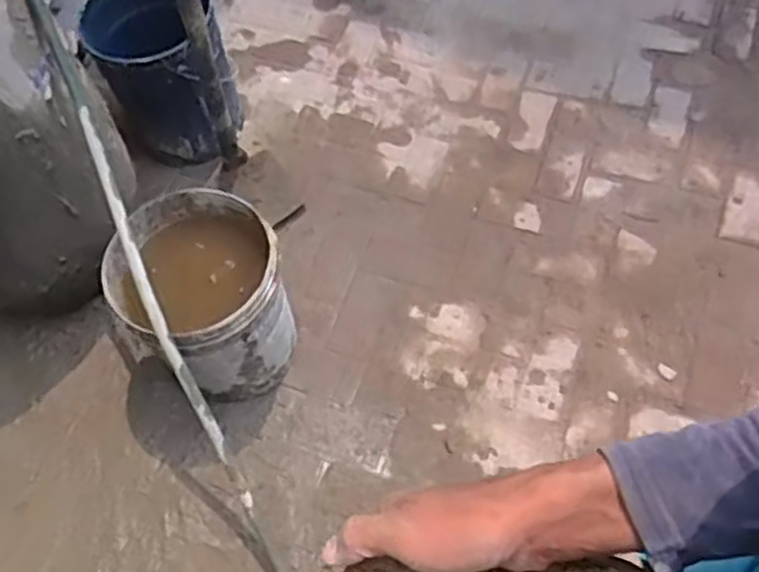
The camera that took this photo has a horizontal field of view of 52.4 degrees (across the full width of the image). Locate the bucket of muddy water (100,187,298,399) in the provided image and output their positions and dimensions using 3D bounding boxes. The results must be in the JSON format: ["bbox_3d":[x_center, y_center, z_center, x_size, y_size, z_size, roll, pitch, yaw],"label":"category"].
[{"bbox_3d":[-0.333,0.037,1.570,0.343,0.384,0.307,33,68,22],"label":"bucket of muddy water"}]

